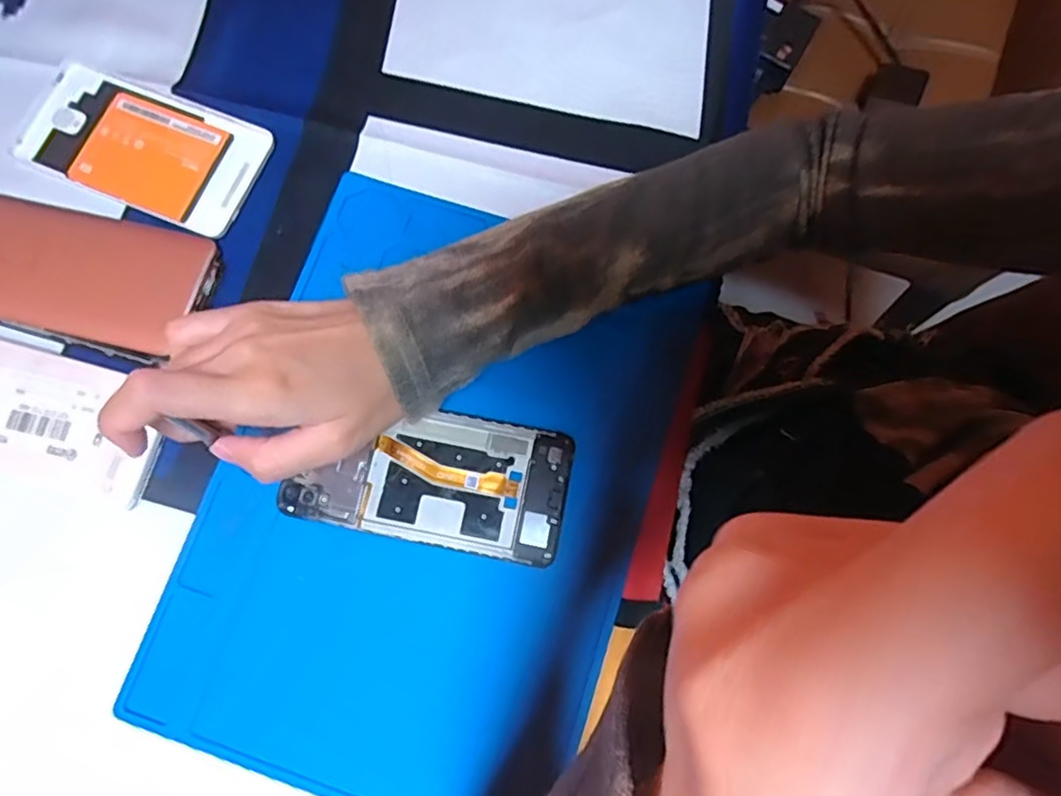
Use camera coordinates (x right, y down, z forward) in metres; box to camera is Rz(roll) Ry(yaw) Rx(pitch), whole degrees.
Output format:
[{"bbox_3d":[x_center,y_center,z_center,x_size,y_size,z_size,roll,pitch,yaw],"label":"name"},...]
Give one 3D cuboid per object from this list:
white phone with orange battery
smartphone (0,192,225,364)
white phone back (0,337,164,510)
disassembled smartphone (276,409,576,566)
[{"bbox_3d":[-0.239,-0.156,0.388,0.148,0.004,0.077,22,79,5],"label":"white phone with orange battery"},{"bbox_3d":[-0.263,-0.073,0.367,0.151,0.010,0.079,15,78,4],"label":"smartphone"},{"bbox_3d":[-0.272,0.009,0.349,0.143,0.010,0.070,14,78,4],"label":"white phone back"},{"bbox_3d":[-0.053,0.041,0.339,0.144,0.006,0.071,11,78,3],"label":"disassembled smartphone"}]

